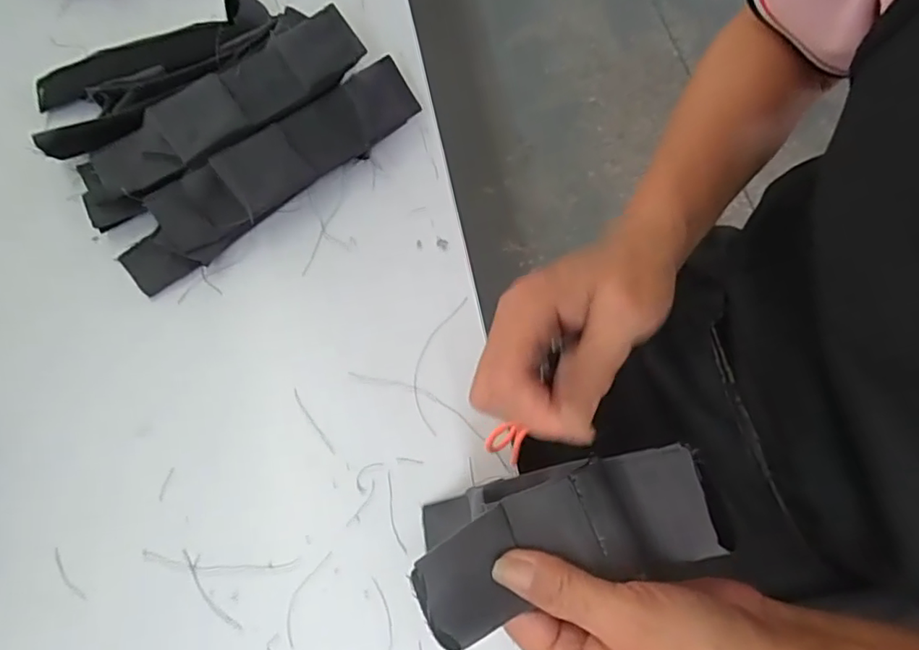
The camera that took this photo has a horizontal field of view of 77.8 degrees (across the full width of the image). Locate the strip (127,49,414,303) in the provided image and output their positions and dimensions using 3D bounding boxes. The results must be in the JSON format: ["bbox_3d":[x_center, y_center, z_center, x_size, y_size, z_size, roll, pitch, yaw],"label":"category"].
[{"bbox_3d":[-0.133,-0.108,0.404,0.230,0.024,0.054,-36,105,-13],"label":"strip"}]

